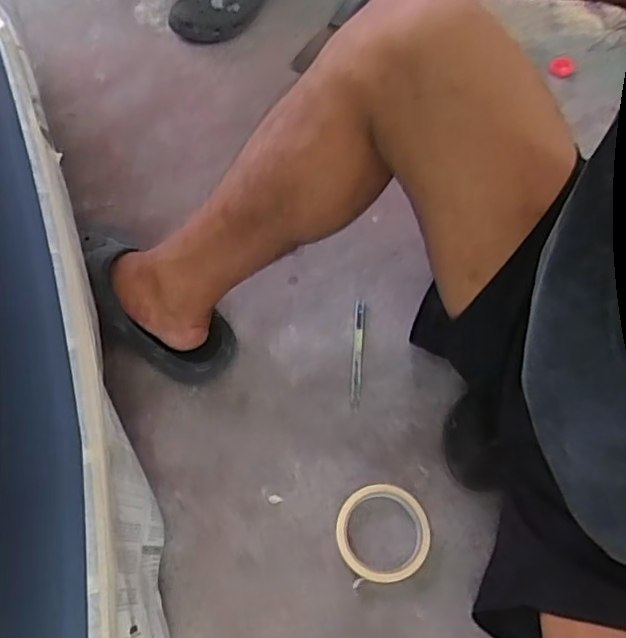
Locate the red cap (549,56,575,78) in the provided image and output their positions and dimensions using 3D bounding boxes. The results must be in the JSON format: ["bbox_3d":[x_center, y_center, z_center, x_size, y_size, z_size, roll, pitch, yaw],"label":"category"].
[{"bbox_3d":[0.394,-0.397,0.929,0.040,0.033,0.009,6,65,2],"label":"red cap"}]

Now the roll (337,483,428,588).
[{"bbox_3d":[0.076,0.228,0.625,0.099,0.015,0.097,0,65,-1],"label":"roll"}]

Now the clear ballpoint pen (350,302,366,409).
[{"bbox_3d":[0.055,0.039,0.715,0.015,0.014,0.138,5,65,1],"label":"clear ballpoint pen"}]

